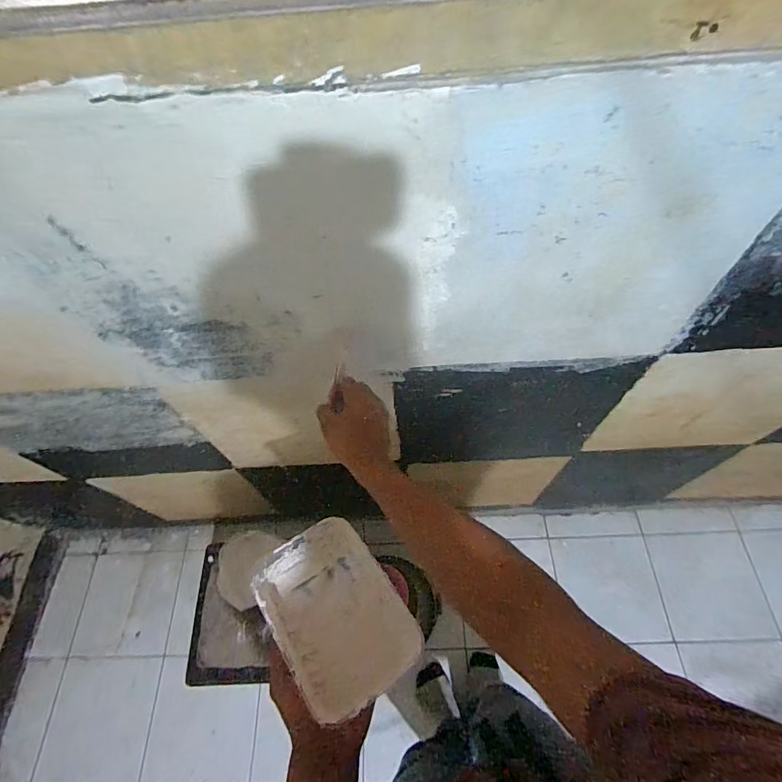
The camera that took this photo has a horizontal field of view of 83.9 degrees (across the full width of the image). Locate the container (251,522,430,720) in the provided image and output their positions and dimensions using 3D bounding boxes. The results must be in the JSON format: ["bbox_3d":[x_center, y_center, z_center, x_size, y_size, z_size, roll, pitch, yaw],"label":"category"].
[{"bbox_3d":[-0.057,0.221,0.443,0.117,0.073,0.164,-35,64,-15],"label":"container"}]

